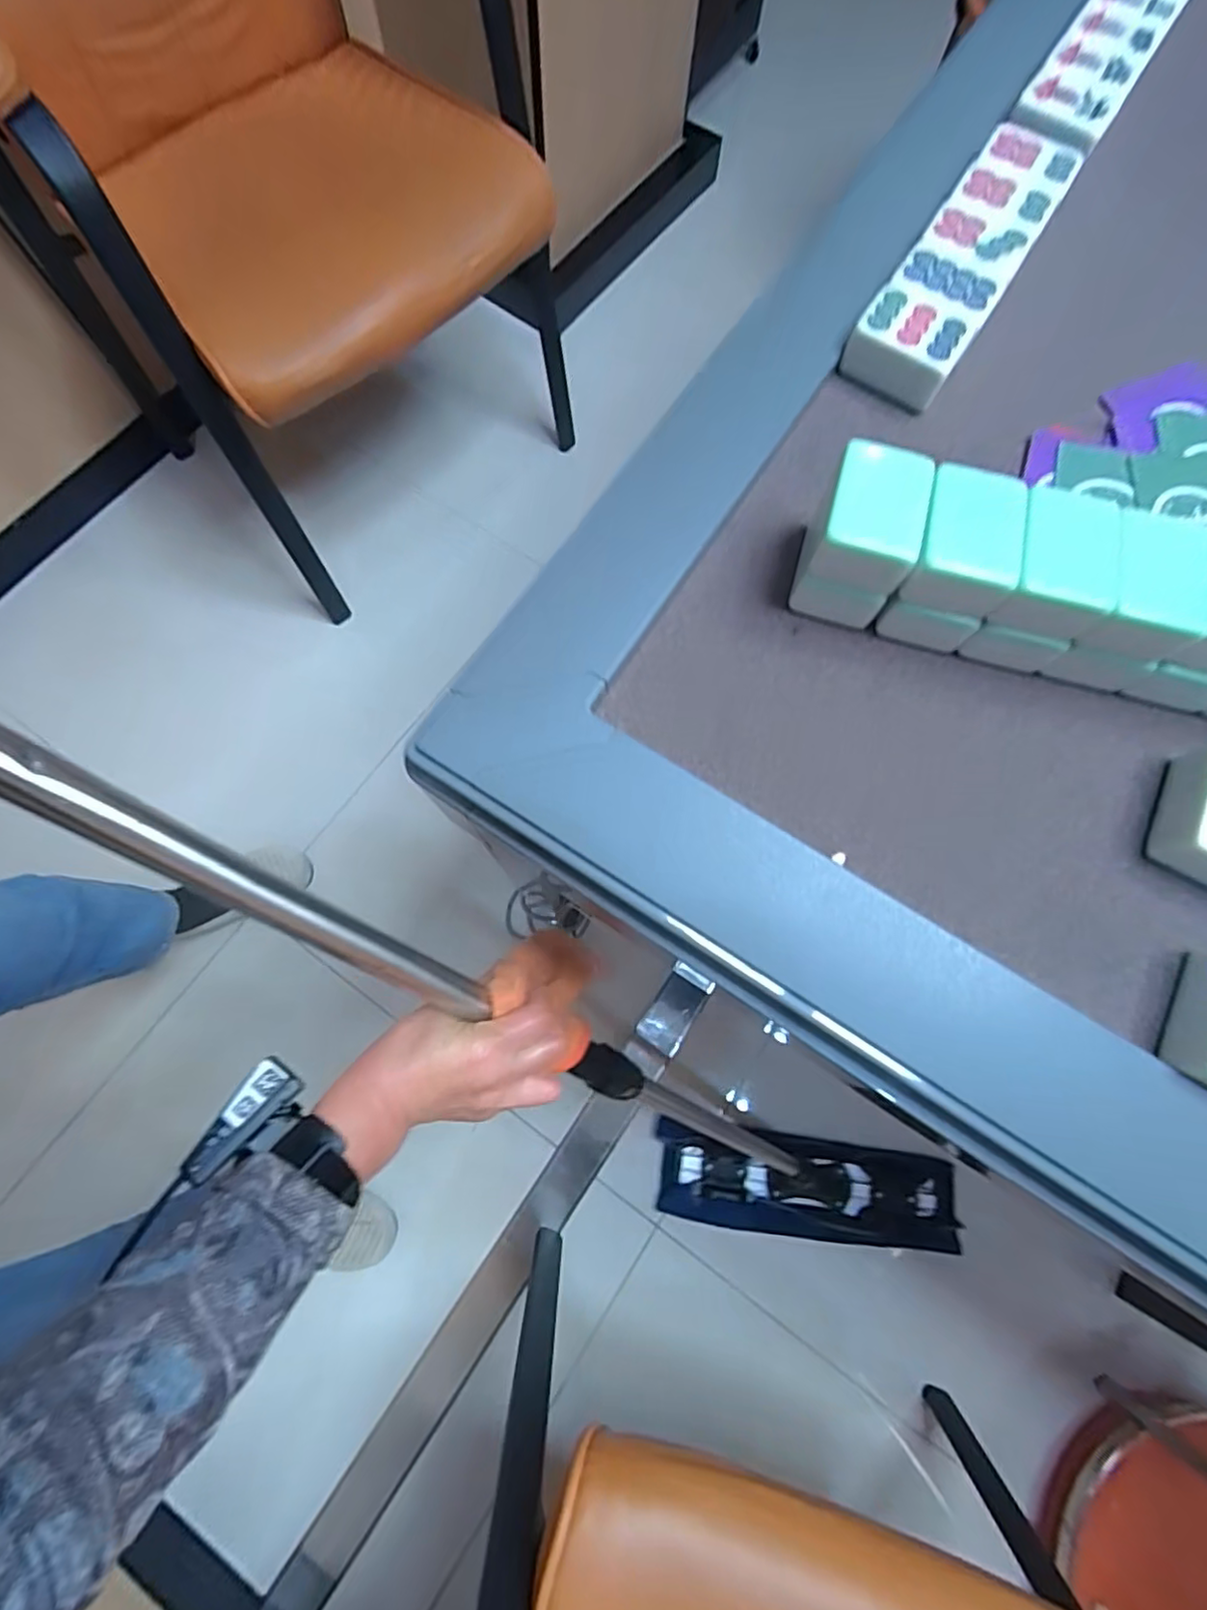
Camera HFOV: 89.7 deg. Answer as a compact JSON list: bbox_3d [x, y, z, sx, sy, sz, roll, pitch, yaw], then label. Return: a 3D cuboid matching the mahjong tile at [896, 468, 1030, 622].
[{"bbox_3d":[0.154,-0.113,0.259,0.041,0.030,0.050,18,75,3],"label":"mahjong tile"}]

